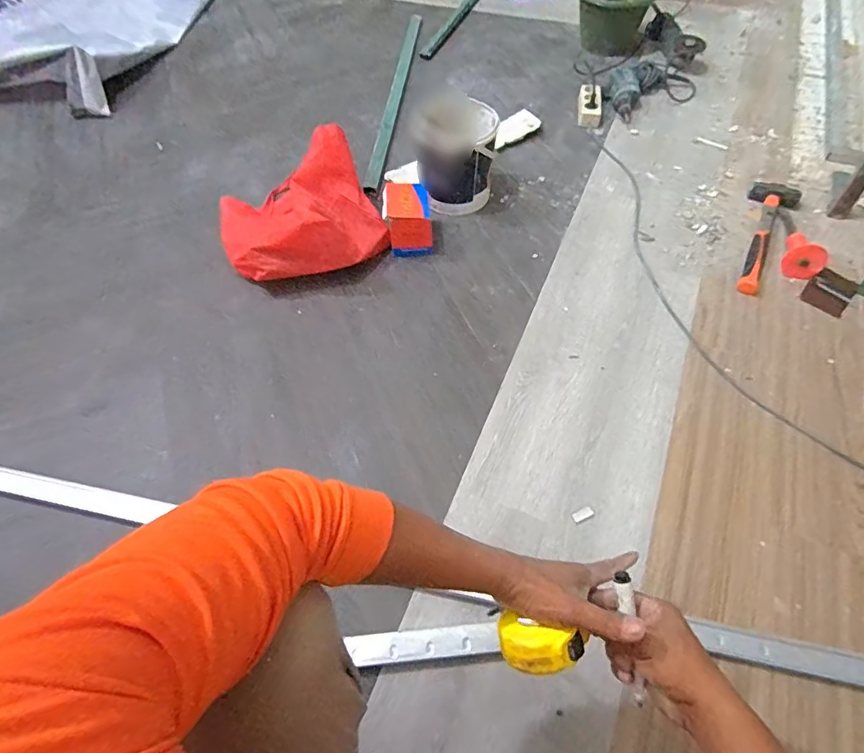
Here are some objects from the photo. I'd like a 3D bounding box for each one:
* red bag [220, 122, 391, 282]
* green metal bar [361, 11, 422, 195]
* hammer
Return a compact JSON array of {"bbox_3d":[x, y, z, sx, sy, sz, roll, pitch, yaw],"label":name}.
[{"bbox_3d":[-0.301,-0.374,1.121,0.344,0.183,0.328,-17,59,-7],"label":"red bag"},{"bbox_3d":[-0.111,-0.876,1.532,0.045,0.033,0.949,4,59,6],"label":"green metal bar"},{"bbox_3d":[0.726,-0.318,1.107,0.104,0.036,0.349,27,64,19],"label":"hammer"}]

